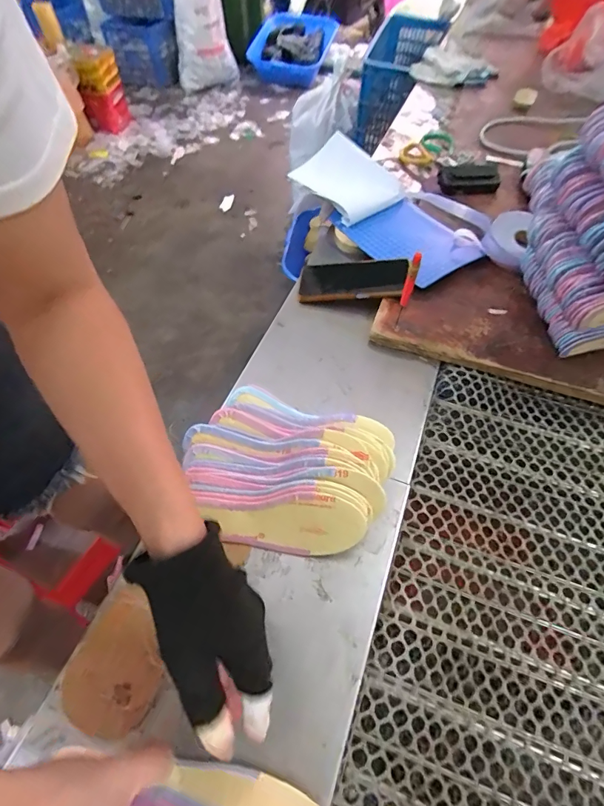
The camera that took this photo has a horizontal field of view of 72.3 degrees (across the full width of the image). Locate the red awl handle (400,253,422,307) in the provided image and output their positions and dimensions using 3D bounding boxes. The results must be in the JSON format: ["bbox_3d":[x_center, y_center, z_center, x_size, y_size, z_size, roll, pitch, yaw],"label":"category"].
[{"bbox_3d":[0.125,-0.141,0.476,0.011,0.072,0.009,18,57,8],"label":"red awl handle"}]

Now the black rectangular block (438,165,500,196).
[{"bbox_3d":[0.297,-0.398,0.735,0.100,0.032,0.048,5,55,16],"label":"black rectangular block"}]

